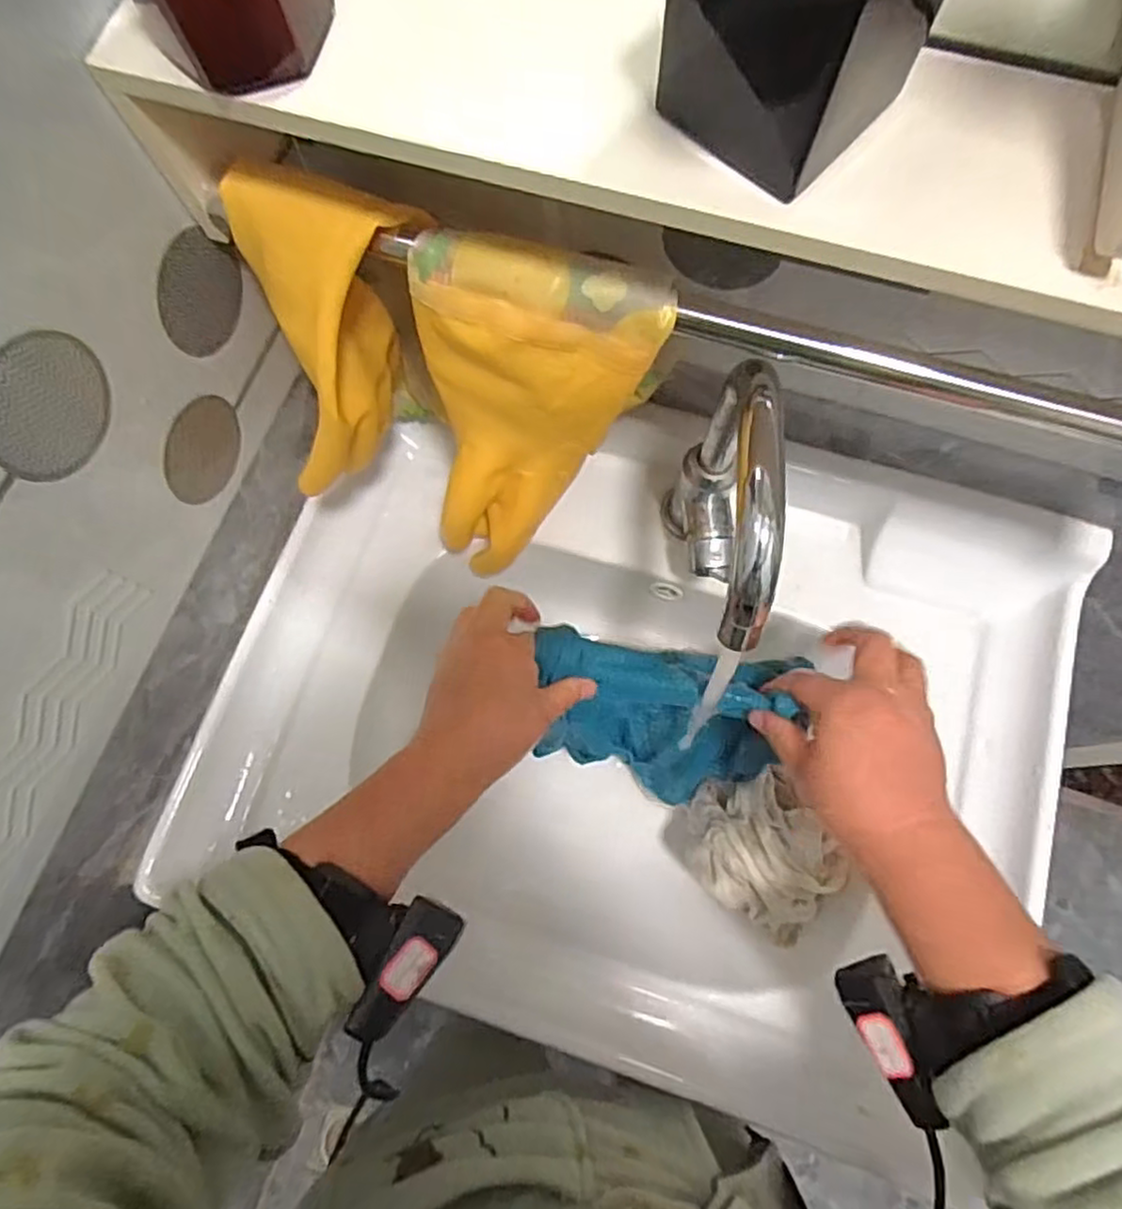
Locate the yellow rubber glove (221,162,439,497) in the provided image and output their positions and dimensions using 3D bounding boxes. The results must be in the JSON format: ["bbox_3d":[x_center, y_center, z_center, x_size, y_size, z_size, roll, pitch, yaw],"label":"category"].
[{"bbox_3d":[-0.123,-0.149,0.415,0.101,0.173,0.117,0,74,0],"label":"yellow rubber glove"}]

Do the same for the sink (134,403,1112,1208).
[{"bbox_3d":[0.050,0.104,0.583,0.618,0.165,0.473,16,74,5],"label":"sink"}]

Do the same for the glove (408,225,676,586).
[{"bbox_3d":[-0.017,-0.108,0.448,0.135,0.239,0.100,14,74,4],"label":"glove"}]

